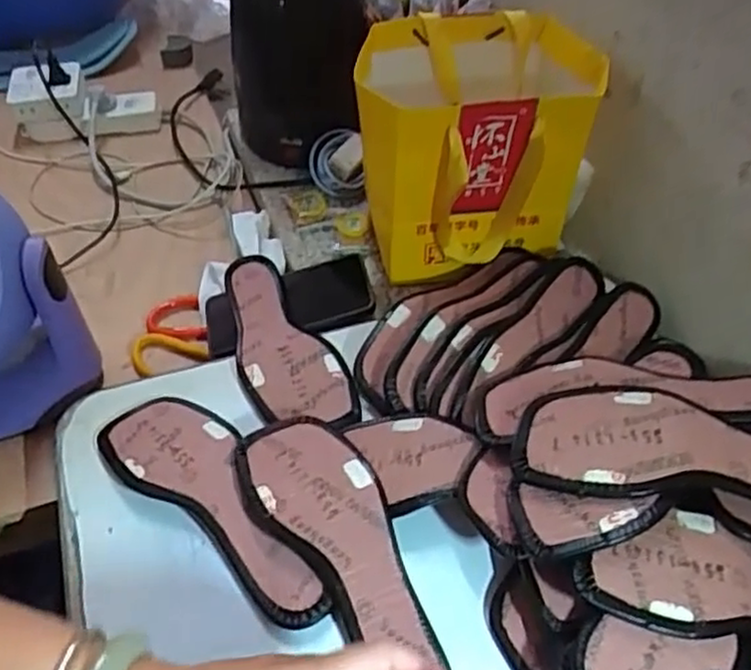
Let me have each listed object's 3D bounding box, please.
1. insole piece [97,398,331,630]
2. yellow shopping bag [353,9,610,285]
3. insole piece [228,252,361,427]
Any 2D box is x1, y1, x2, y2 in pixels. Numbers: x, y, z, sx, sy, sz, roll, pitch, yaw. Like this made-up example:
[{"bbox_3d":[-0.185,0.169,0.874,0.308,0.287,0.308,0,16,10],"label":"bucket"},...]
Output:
[{"bbox_3d":[-0.111,0.110,0.521,0.224,0.011,0.077,30,54,27],"label":"insole piece"},{"bbox_3d":[0.095,-0.180,0.687,0.212,0.177,0.164,-6,46,-4],"label":"yellow shopping bag"},{"bbox_3d":[-0.088,0.004,0.634,0.079,0.018,0.223,-19,45,-20],"label":"insole piece"}]

